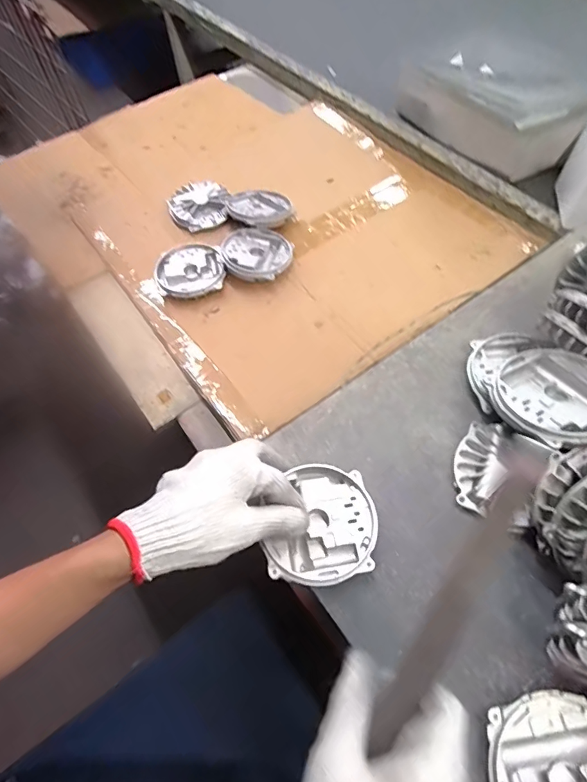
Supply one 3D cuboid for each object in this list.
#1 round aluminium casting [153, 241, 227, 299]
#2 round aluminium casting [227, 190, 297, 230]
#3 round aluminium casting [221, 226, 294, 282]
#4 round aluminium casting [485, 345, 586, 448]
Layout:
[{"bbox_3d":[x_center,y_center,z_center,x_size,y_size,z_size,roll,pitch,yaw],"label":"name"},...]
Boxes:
[{"bbox_3d":[-0.163,-0.191,0.718,0.107,0.022,0.110,-2,58,3],"label":"round aluminium casting"},{"bbox_3d":[-0.059,-0.306,0.772,0.096,0.031,0.105,-2,58,3],"label":"round aluminium casting"},{"bbox_3d":[-0.056,-0.216,0.721,0.106,0.028,0.106,-2,58,3],"label":"round aluminium casting"},{"bbox_3d":[0.242,0.002,0.422,0.115,0.027,0.102,-36,62,-17],"label":"round aluminium casting"}]

